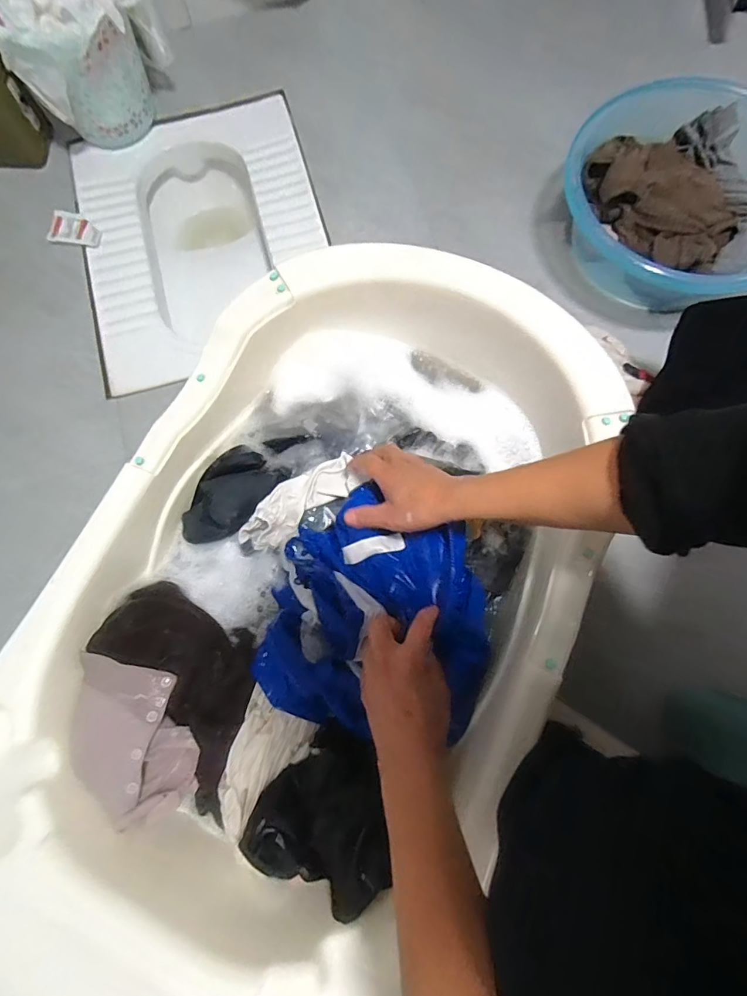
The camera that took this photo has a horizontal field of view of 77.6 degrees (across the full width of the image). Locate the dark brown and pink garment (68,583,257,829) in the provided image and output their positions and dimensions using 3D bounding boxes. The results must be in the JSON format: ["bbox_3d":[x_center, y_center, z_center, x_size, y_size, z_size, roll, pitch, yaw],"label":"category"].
[{"bbox_3d":[-0.222,0.222,0.505,0.171,0.077,0.238,7,76,3],"label":"dark brown and pink garment"}]

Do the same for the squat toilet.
[{"bbox_3d":[-0.317,-0.477,0.930,0.439,0.166,0.555,-18,76,-3],"label":"squat toilet"}]

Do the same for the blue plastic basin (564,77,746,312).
[{"bbox_3d":[0.484,-0.448,0.734,0.354,0.146,0.342,0,76,1],"label":"blue plastic basin"}]

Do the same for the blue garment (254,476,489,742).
[{"bbox_3d":[0.005,0.133,0.522,0.257,0.077,0.251,0,73,2],"label":"blue garment"}]

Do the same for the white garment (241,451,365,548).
[{"bbox_3d":[-0.098,0.006,0.592,0.166,0.036,0.060,-36,75,-4],"label":"white garment"}]

